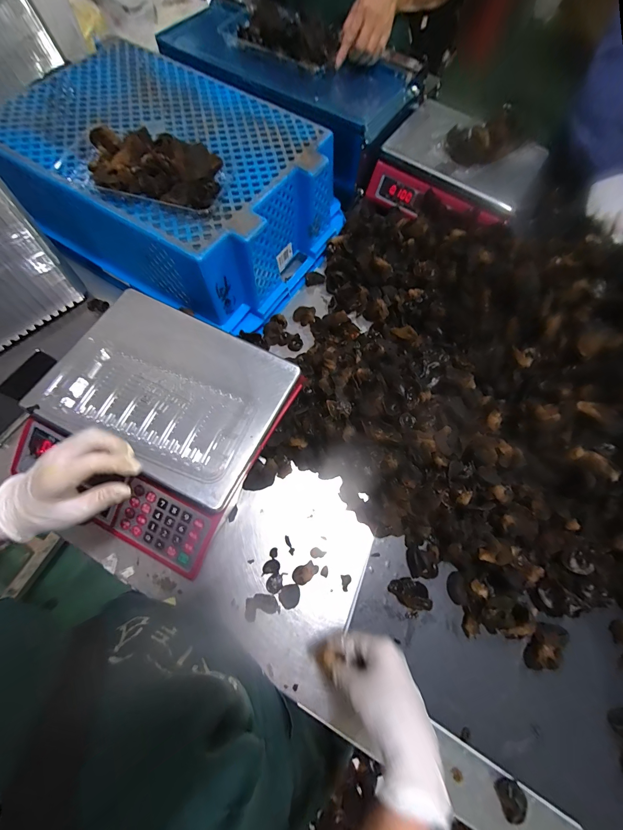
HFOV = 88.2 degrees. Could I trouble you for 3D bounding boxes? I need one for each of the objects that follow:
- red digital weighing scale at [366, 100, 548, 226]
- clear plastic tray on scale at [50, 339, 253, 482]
[{"bbox_3d":[0.305,-0.521,0.690,0.302,0.077,0.256,36,71,11],"label":"red digital weighing scale"},{"bbox_3d":[-0.203,-0.014,0.407,0.246,0.018,0.117,21,69,6],"label":"clear plastic tray on scale"}]

